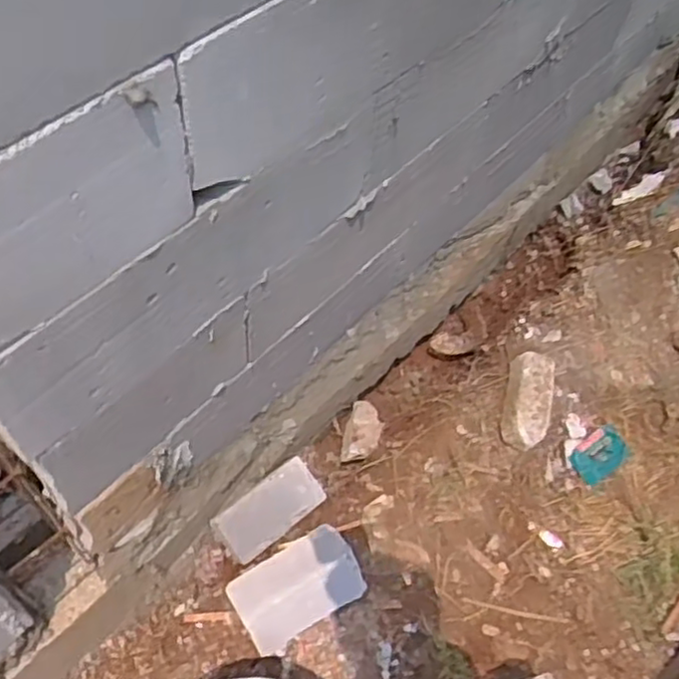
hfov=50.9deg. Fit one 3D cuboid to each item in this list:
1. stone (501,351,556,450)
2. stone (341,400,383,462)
[{"bbox_3d":[0.369,0.113,1.399,0.088,0.069,0.203,15,57,6],"label":"stone"},{"bbox_3d":[0.041,0.199,1.521,0.092,0.039,0.166,-25,34,18],"label":"stone"}]

